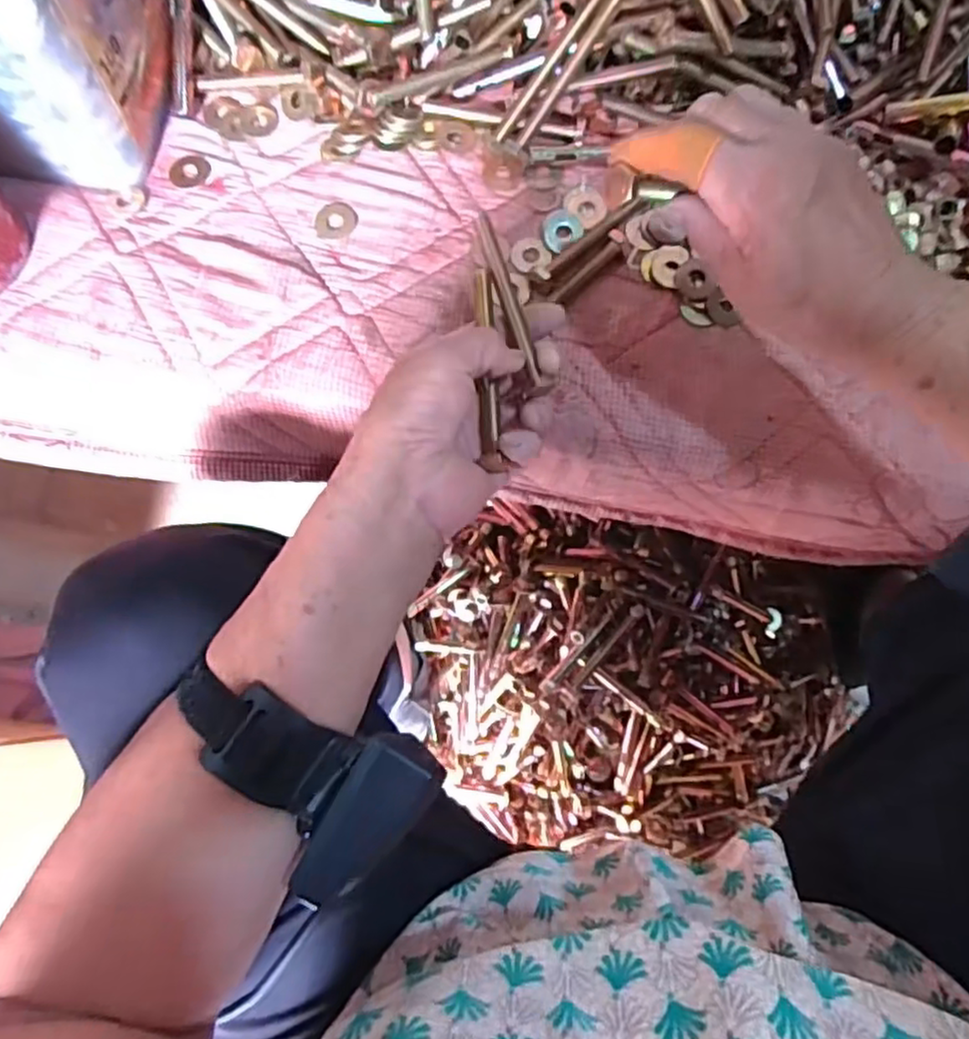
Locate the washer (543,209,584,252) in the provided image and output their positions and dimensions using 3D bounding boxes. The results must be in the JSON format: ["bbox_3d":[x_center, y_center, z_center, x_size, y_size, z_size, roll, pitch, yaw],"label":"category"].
[{"bbox_3d":[0.047,-0.178,0.413,0.024,0.004,0.023,0,77,-1],"label":"washer"}]

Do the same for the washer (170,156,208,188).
[{"bbox_3d":[-0.187,-0.220,0.421,0.023,0.004,0.023,0,77,-1],"label":"washer"}]

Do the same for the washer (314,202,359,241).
[{"bbox_3d":[-0.091,-0.183,0.408,0.024,0.004,0.027,31,79,5],"label":"washer"}]

